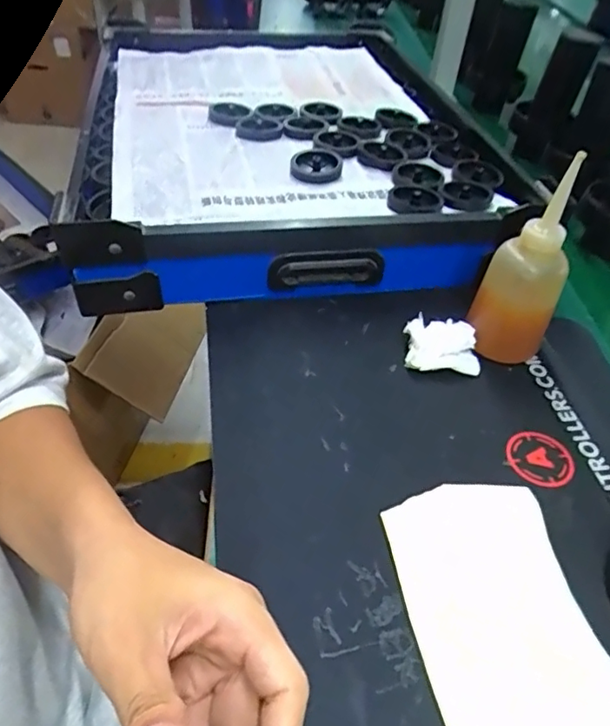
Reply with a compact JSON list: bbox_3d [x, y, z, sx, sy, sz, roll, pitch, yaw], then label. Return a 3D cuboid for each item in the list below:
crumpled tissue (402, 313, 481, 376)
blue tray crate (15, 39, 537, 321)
[{"bbox_3d":[0.117,-0.016,0.476,0.060,0.025,0.052,7,46,-3],"label":"crumpled tissue"},{"bbox_3d":[-0.039,-0.318,0.728,0.461,0.083,0.662,-1,47,-10],"label":"blue tray crate"}]

